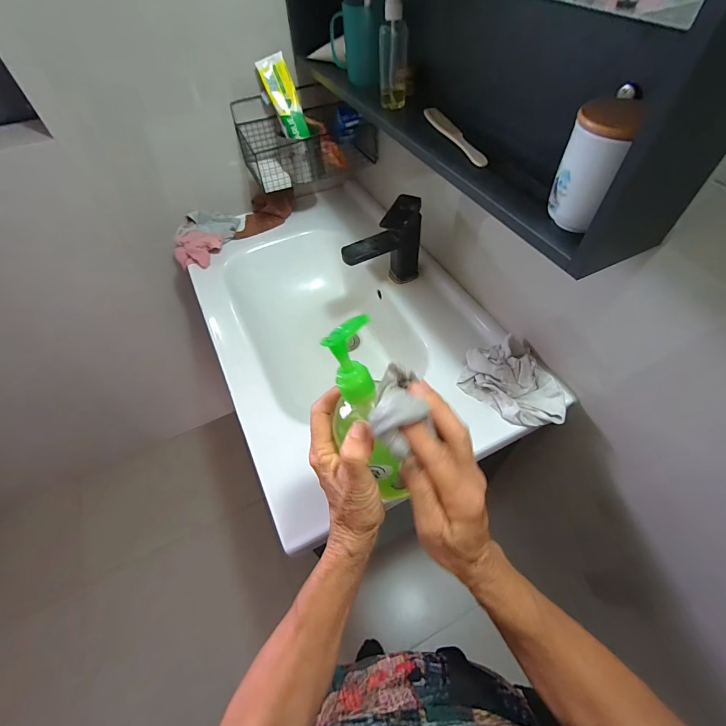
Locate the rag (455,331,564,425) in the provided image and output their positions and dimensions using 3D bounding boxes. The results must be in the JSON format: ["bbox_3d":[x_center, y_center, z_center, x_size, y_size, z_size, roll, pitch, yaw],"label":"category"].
[{"bbox_3d":[0.247,0.028,0.590,0.121,0.046,0.166,-38,61,-23],"label":"rag"}]

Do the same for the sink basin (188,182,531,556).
[{"bbox_3d":[-0.058,-0.084,0.786,0.469,0.160,0.755,-22,56,-13],"label":"sink basin"}]

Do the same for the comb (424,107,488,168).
[{"bbox_3d":[0.125,-0.310,0.500,0.023,0.008,0.179,-14,55,-8],"label":"comb"}]

